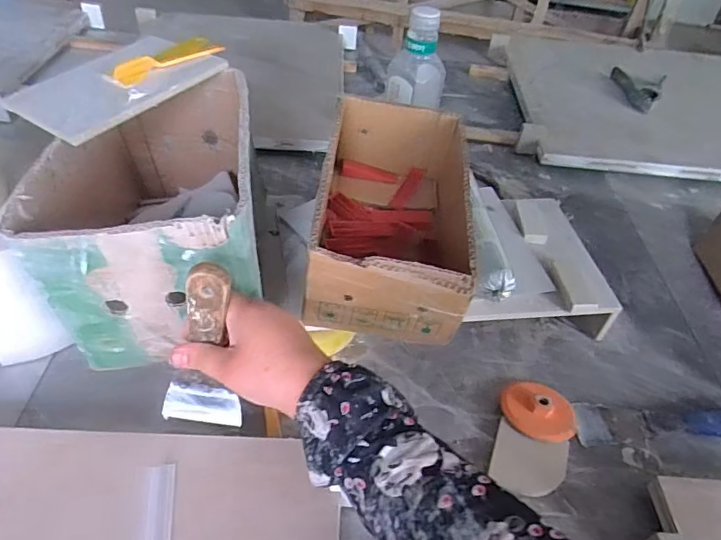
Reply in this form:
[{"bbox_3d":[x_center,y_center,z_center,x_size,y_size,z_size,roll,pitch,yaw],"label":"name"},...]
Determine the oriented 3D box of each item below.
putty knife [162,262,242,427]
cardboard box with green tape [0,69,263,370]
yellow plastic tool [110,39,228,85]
[{"bbox_3d":[-0.127,0.071,0.427,0.066,0.187,0.014,12,39,-5],"label":"putty knife"},{"bbox_3d":[-0.201,-0.069,0.522,0.178,0.161,0.275,-4,47,-9],"label":"cardboard box with green tape"},{"bbox_3d":[-0.211,-0.229,0.560,0.116,0.014,0.039,-33,57,-31],"label":"yellow plastic tool"}]

